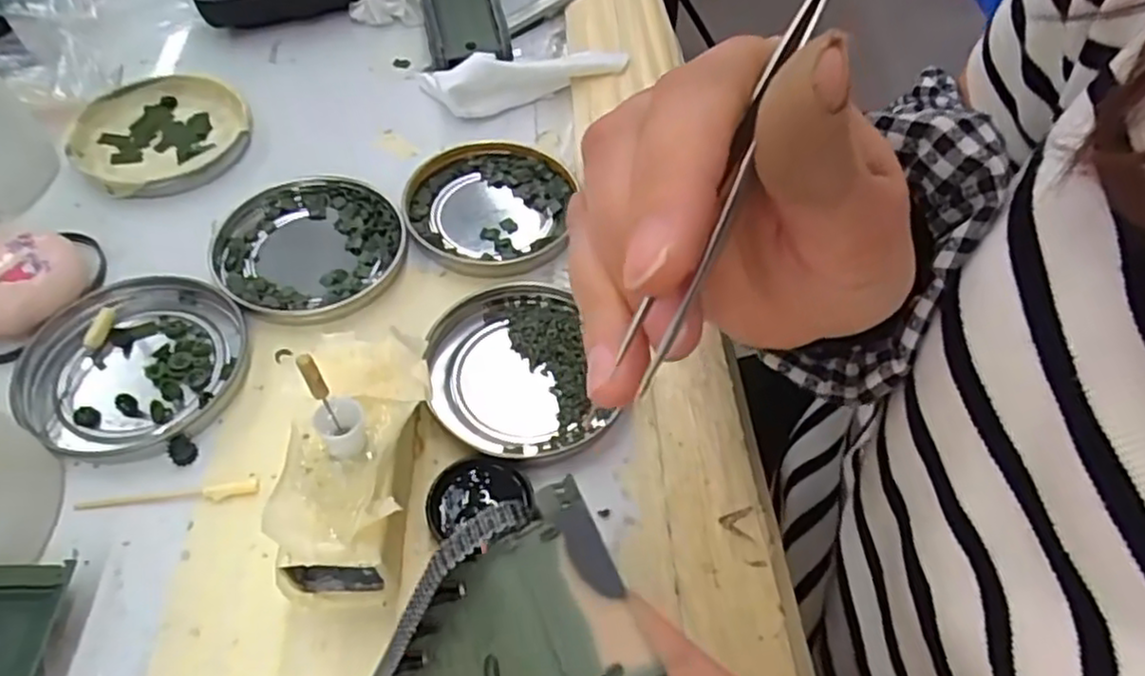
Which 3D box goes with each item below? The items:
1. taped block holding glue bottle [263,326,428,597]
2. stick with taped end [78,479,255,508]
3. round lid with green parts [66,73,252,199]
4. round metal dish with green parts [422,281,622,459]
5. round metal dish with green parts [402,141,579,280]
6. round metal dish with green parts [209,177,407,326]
[{"bbox_3d":[-0.070,0.038,0.239,0.042,0.049,0.086,2,53,-3],"label":"taped block holding glue bottle"},{"bbox_3d":[-0.138,0.054,0.251,0.059,0.004,0.006,-5,54,-8],"label":"stick with taped end"},{"bbox_3d":[-0.198,-0.099,0.357,0.077,0.013,0.079,2,53,-3],"label":"round lid with green parts"},{"bbox_3d":[-0.023,0.013,0.287,0.063,0.013,0.073,-18,56,-17],"label":"round metal dish with green parts"},{"bbox_3d":[-0.039,-0.061,0.336,0.072,0.008,0.077,5,53,-1],"label":"round metal dish with green parts"},{"bbox_3d":[-0.114,-0.040,0.318,0.075,0.010,0.078,1,54,-1],"label":"round metal dish with green parts"}]

